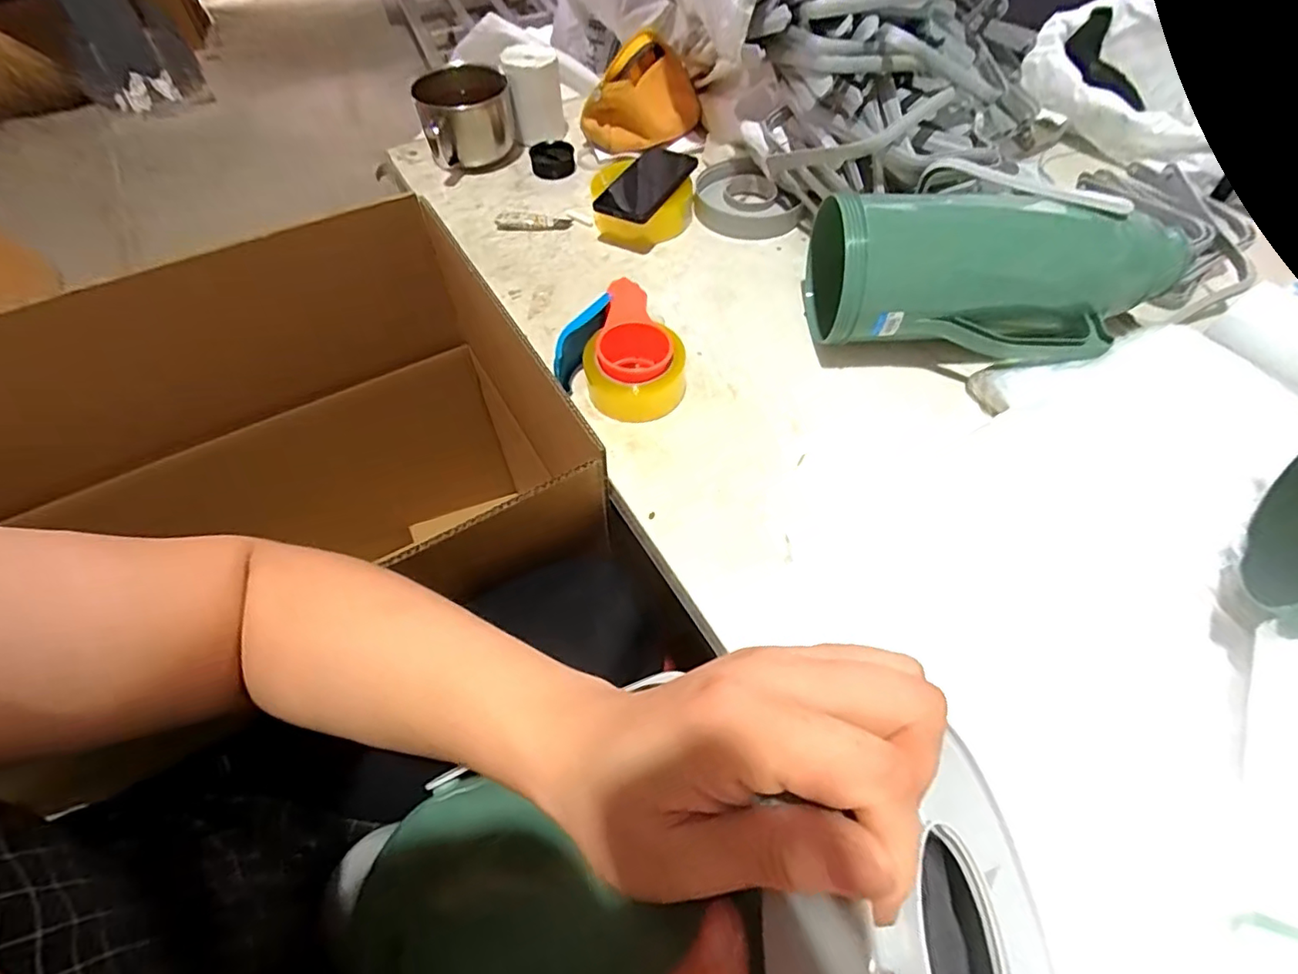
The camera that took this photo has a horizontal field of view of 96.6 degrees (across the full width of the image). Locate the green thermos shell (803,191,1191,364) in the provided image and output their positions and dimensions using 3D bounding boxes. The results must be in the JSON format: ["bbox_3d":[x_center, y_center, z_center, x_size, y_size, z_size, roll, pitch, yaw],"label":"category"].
[{"bbox_3d":[0.363,-0.212,0.612,0.373,0.140,0.133,8,57,7],"label":"green thermos shell"}]

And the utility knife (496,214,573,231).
[{"bbox_3d":[-0.163,-0.373,0.811,0.103,0.020,0.021,2,56,3],"label":"utility knife"}]

